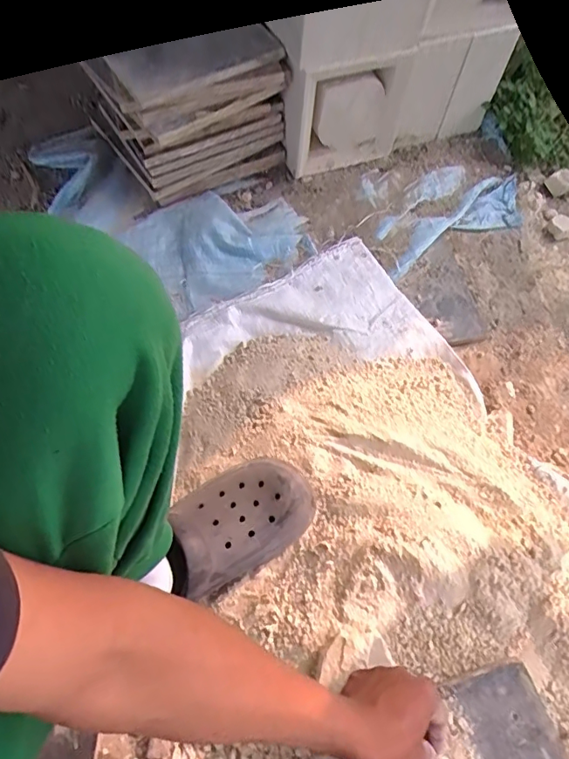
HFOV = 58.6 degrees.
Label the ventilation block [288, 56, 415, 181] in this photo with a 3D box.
[{"bbox_3d":[0.114,-0.484,0.926,0.229,0.190,0.055,-16,64,-12],"label":"ventilation block"}]

